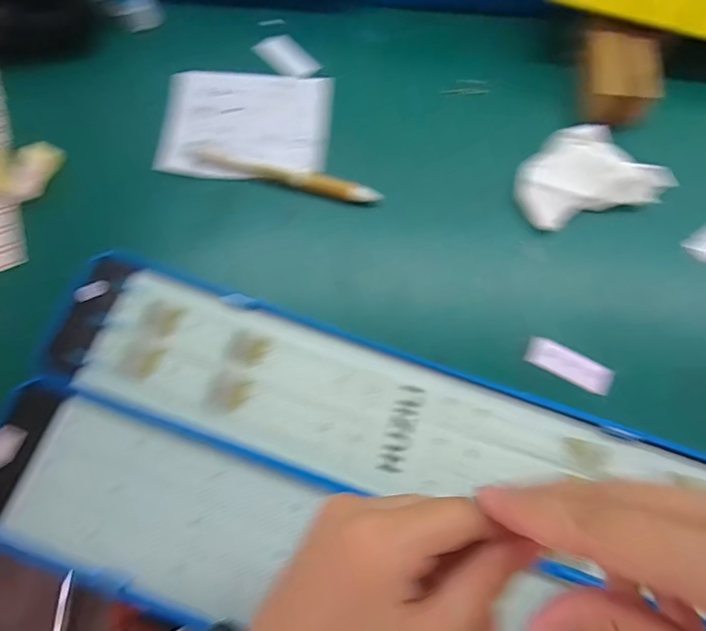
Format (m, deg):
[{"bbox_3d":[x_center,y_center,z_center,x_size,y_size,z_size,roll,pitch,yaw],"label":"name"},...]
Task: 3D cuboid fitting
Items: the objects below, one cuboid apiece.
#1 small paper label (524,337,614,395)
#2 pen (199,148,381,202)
[{"bbox_3d":[0.141,0.033,0.286,0.053,0.006,0.021,29,76,7],"label":"small paper label"},{"bbox_3d":[-0.047,-0.100,0.313,0.136,0.011,0.014,16,75,4],"label":"pen"}]

